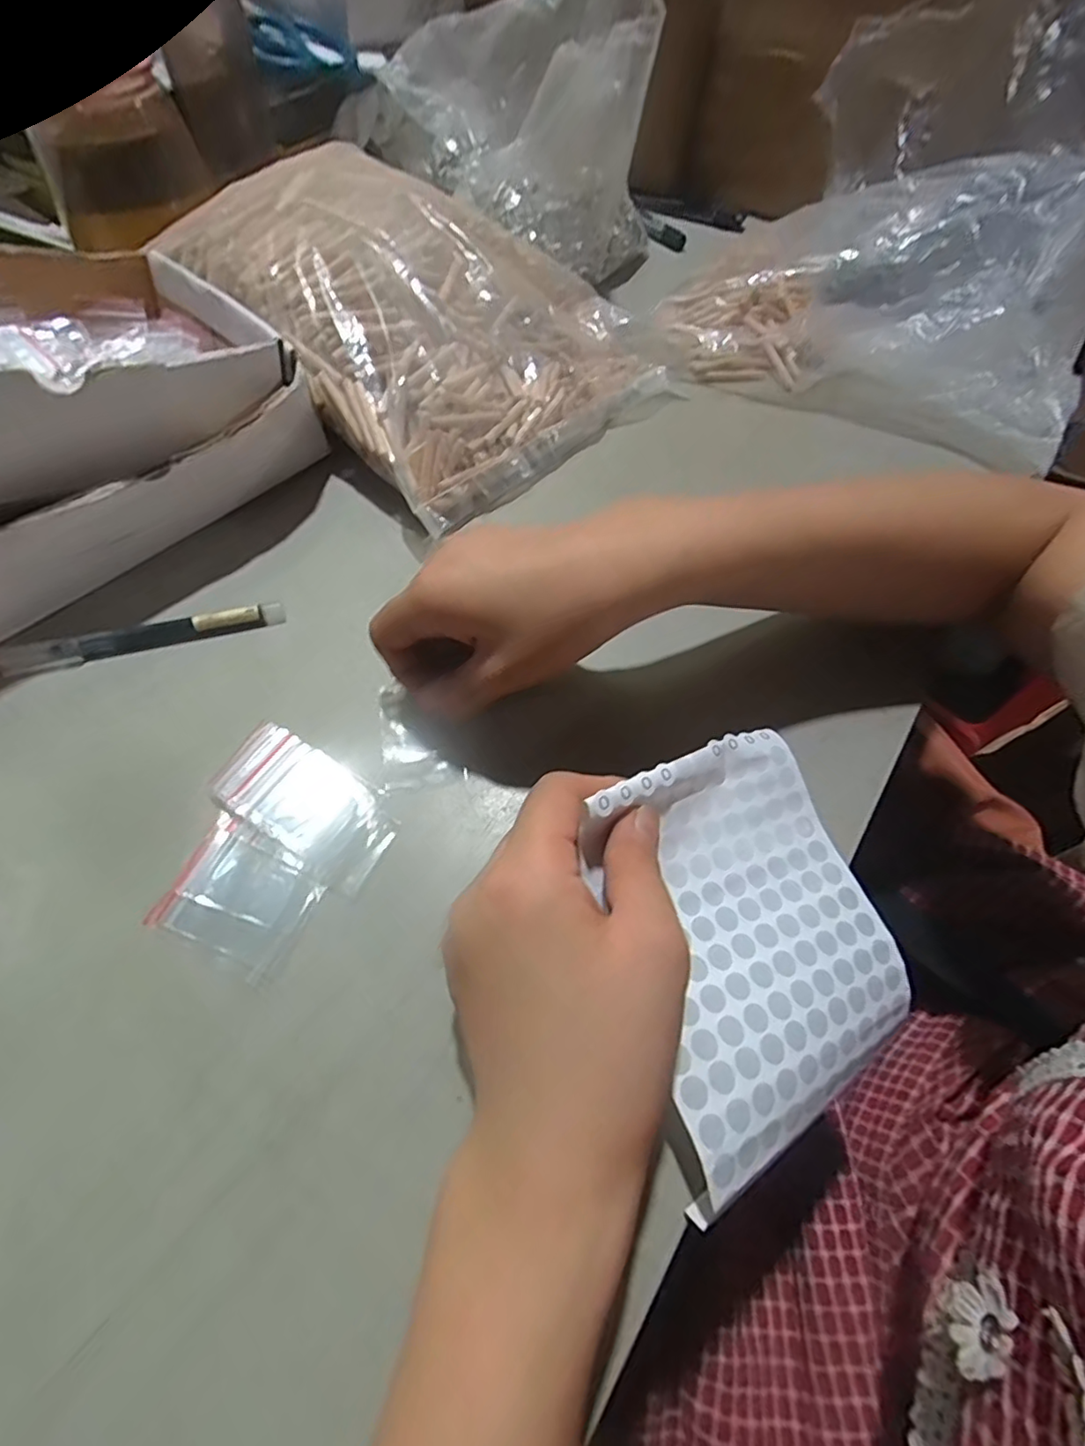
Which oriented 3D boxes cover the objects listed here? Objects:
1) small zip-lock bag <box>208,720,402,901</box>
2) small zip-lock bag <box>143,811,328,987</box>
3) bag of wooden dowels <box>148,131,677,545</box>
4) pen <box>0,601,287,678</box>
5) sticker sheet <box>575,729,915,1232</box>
[{"bbox_3d":[-0.108,0.037,0.272,0.086,0.009,0.046,30,62,15],"label":"small zip-lock bag"},{"bbox_3d":[-0.128,0.074,0.252,0.059,0.004,0.050,23,60,11],"label":"small zip-lock bag"},{"bbox_3d":[-0.072,-0.297,0.414,0.254,0.061,0.286,-40,90,-25],"label":"bag of wooden dowels"},{"bbox_3d":[-0.213,-0.046,0.317,0.140,0.008,0.015,-13,60,-10],"label":"pen"},{"bbox_3d":[0.083,0.079,0.239,0.136,0.026,0.138,-20,74,-31],"label":"sticker sheet"}]

